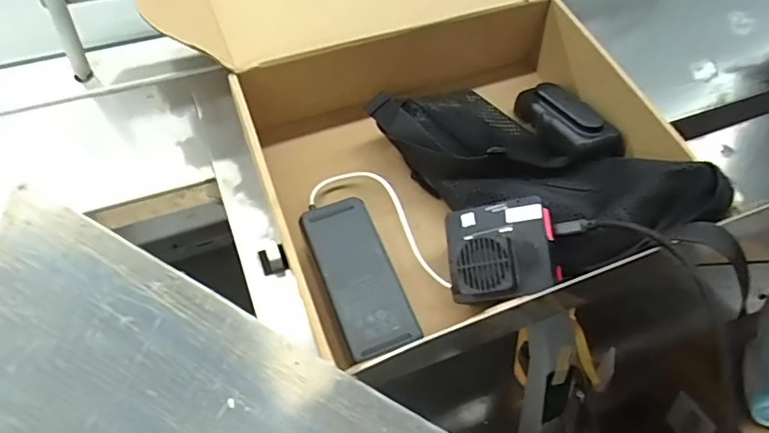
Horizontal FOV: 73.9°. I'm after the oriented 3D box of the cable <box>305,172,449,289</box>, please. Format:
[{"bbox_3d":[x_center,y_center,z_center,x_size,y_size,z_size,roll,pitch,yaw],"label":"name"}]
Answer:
[{"bbox_3d":[-0.002,0.006,0.416,0.057,0.023,0.147,-31,60,-29],"label":"cable"}]

